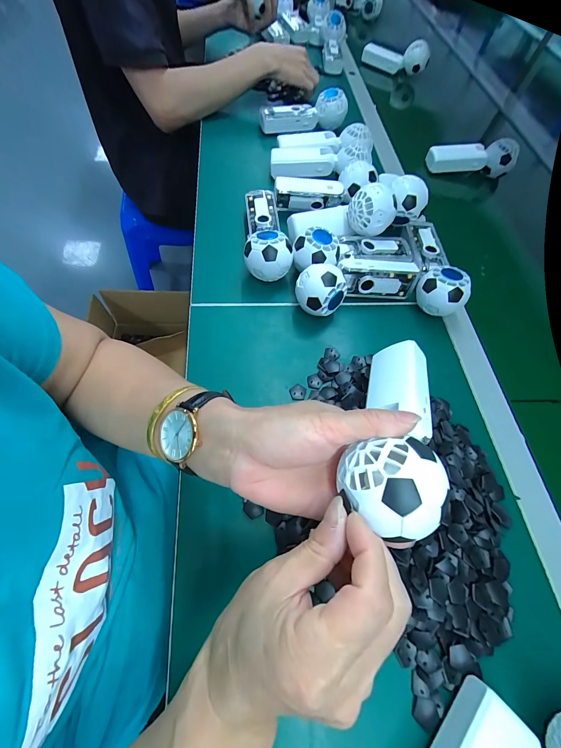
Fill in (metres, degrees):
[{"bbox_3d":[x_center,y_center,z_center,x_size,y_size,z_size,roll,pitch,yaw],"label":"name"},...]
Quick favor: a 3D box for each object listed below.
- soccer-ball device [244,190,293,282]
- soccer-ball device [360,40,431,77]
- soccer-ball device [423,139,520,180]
[{"bbox_3d":[-0.019,-0.204,0.415,0.060,0.062,0.166,-1,63,-4],"label":"soccer-ball device"},{"bbox_3d":[0.307,-0.839,0.780,0.073,0.063,0.170,-37,58,-19],"label":"soccer-ball device"},{"bbox_3d":[0.375,-0.432,0.581,0.165,0.053,0.046,3,64,-5],"label":"soccer-ball device"}]

